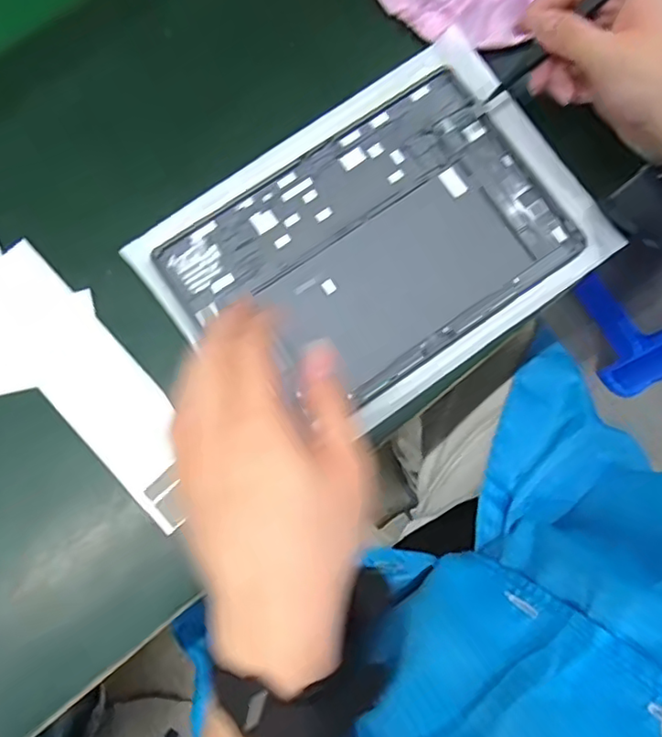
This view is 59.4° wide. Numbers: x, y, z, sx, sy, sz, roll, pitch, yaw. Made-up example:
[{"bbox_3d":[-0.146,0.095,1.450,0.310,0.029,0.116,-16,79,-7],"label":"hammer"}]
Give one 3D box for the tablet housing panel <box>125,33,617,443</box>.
[{"bbox_3d":[0.032,-0.088,0.404,0.285,0.015,0.202,-35,81,-6],"label":"tablet housing panel"}]

